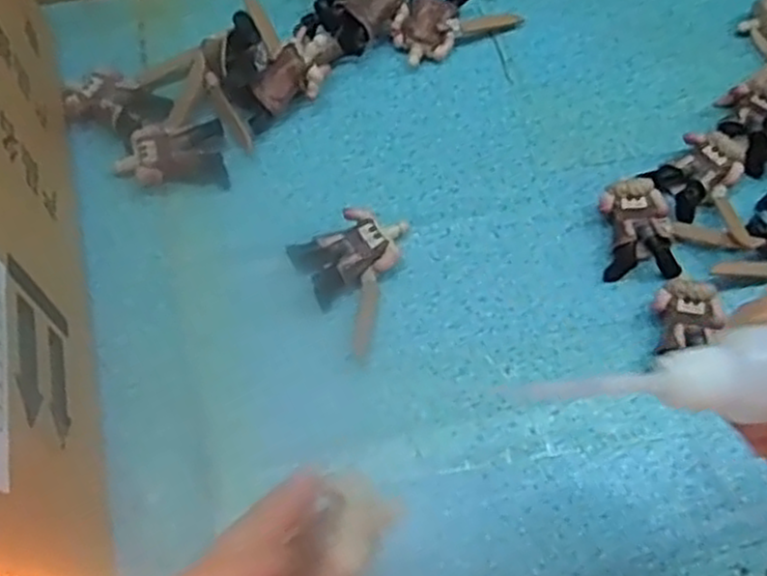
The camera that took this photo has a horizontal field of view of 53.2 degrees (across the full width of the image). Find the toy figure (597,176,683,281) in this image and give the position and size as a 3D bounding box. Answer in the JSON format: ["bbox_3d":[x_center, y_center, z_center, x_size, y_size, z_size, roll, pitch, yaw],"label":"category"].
[{"bbox_3d":[0.133,-0.031,0.398,0.036,0.019,0.050,1,62,-2],"label":"toy figure"}]

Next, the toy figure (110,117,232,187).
[{"bbox_3d":[-0.114,-0.070,0.411,0.056,0.018,0.037,-11,63,-8],"label":"toy figure"}]

